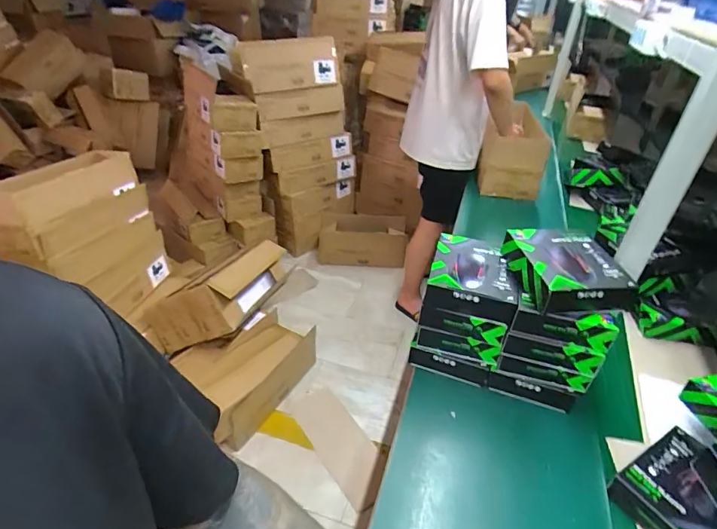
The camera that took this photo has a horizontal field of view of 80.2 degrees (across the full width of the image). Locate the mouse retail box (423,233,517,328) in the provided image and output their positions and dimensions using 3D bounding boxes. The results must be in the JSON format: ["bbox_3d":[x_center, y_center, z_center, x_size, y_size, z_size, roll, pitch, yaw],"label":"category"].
[{"bbox_3d":[0.221,0.019,0.826,0.157,0.065,0.179,11,37,12],"label":"mouse retail box"}]

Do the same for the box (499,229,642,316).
[{"bbox_3d":[0.365,0.007,0.762,0.173,0.067,0.186,-2,36,-5],"label":"box"}]

